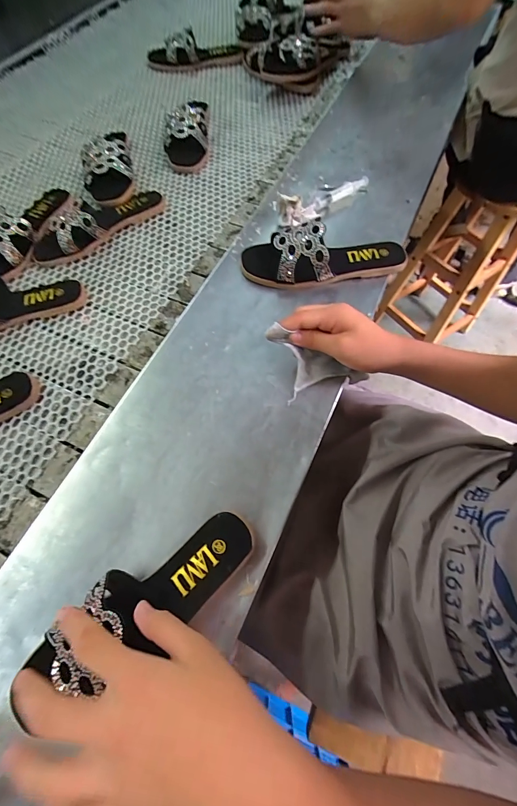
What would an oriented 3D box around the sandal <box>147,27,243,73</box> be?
[{"bbox_3d":[-0.158,-0.836,0.760,0.235,0.052,0.074,3,66,4],"label":"sandal"}]

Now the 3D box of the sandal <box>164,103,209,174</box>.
[{"bbox_3d":[-0.144,-0.555,0.635,0.084,0.064,0.223,-3,66,2],"label":"sandal"}]

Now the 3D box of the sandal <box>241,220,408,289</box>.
[{"bbox_3d":[0.093,-0.216,0.458,0.236,0.060,0.087,-2,66,2],"label":"sandal"}]

